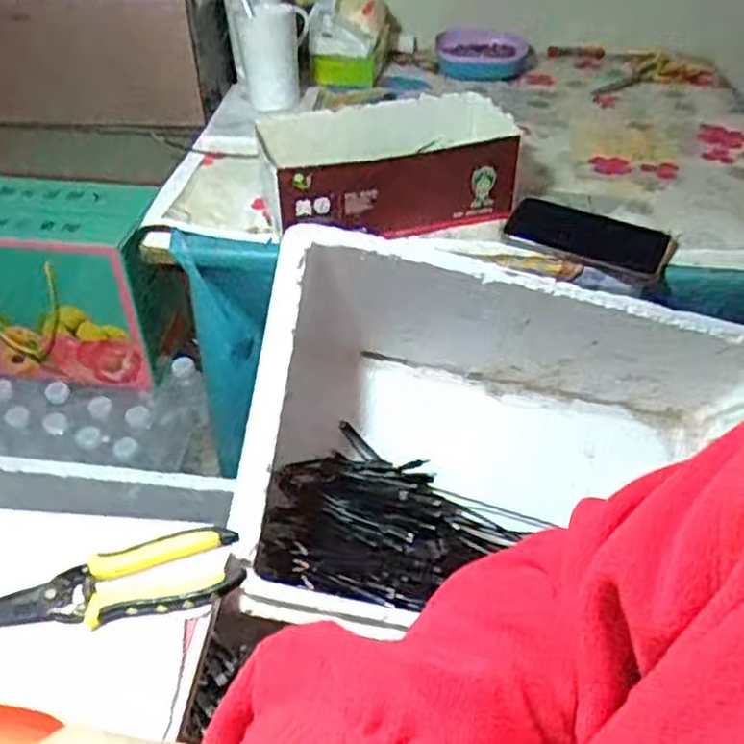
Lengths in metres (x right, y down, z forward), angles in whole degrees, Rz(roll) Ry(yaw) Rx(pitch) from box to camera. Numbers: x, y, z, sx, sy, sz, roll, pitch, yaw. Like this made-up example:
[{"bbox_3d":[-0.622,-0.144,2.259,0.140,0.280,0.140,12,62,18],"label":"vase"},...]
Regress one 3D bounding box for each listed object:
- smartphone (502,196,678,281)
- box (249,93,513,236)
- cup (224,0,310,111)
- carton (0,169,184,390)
[{"bbox_3d":[0.226,-0.140,0.800,0.165,0.013,0.080,20,65,12],"label":"smartphone"},{"bbox_3d":[0.014,-0.223,0.827,0.267,0.096,0.164,-7,42,-8],"label":"box"},{"bbox_3d":[-0.134,-0.415,0.991,0.101,0.121,0.090,-4,42,-4],"label":"cup"},{"bbox_3d":[-0.443,-0.125,1.073,0.317,0.233,0.168,8,42,9],"label":"carton"}]

